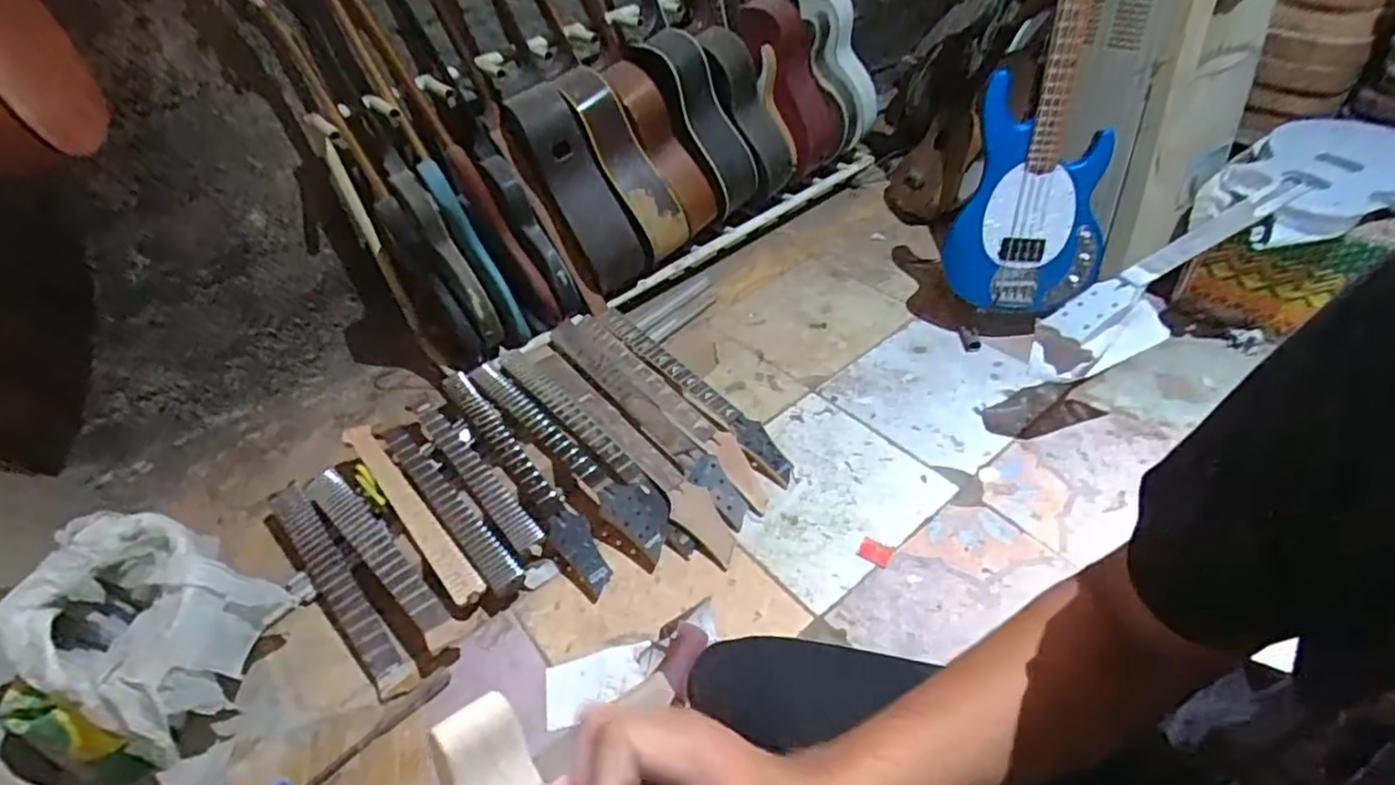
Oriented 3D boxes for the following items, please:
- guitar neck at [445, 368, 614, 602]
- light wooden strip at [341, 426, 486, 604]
[{"bbox_3d":[-0.370,0.161,1.424,0.090,0.045,0.652,-30,48,-20],"label":"guitar neck"},{"bbox_3d":[-0.569,0.224,1.341,0.060,0.030,0.509,-35,50,-25],"label":"light wooden strip"}]

